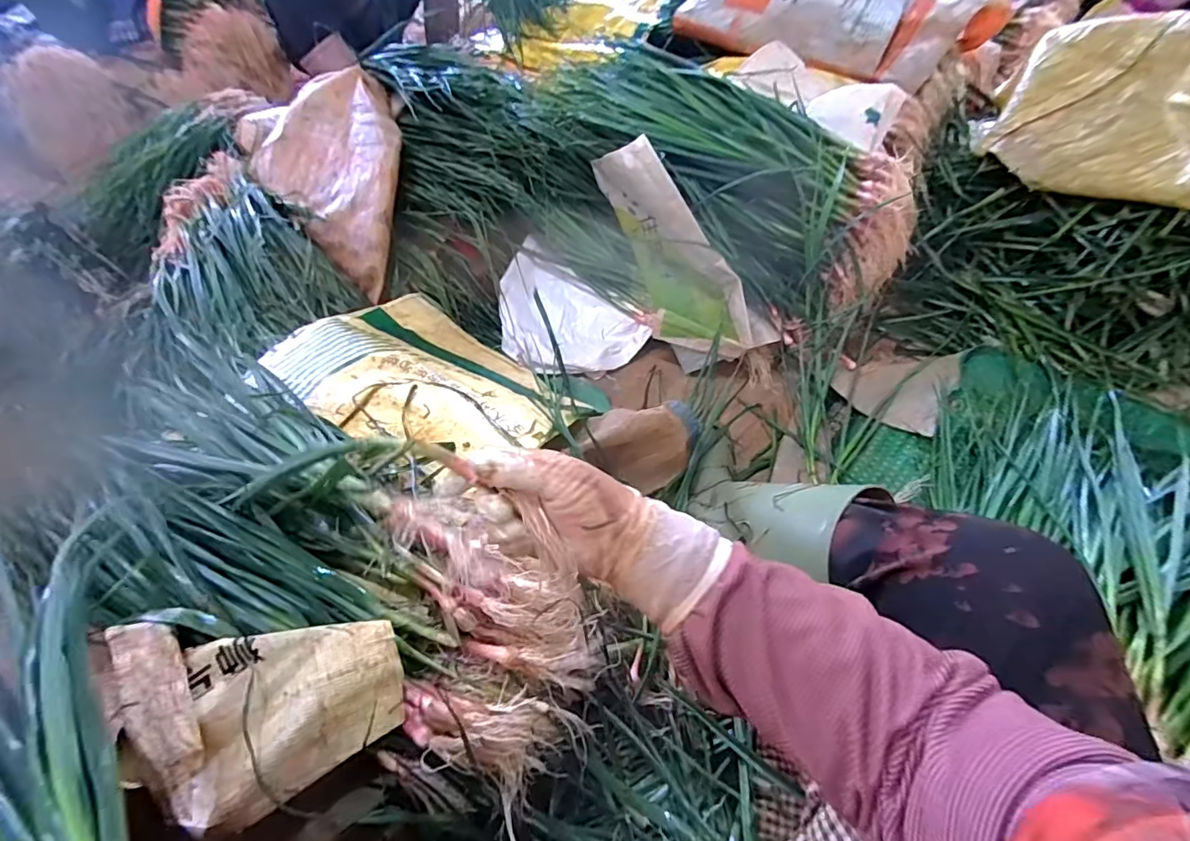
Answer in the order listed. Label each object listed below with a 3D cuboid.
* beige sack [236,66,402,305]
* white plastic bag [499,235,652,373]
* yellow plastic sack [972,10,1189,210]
[{"bbox_3d":[-0.482,-0.493,0.978,0.547,0.063,0.285,44,101,22],"label":"beige sack"},{"bbox_3d":[-0.063,-0.177,0.965,0.281,0.032,0.192,37,76,4],"label":"white plastic bag"},{"bbox_3d":[0.824,-0.415,0.749,0.249,0.210,0.546,-18,53,-9],"label":"yellow plastic sack"}]

